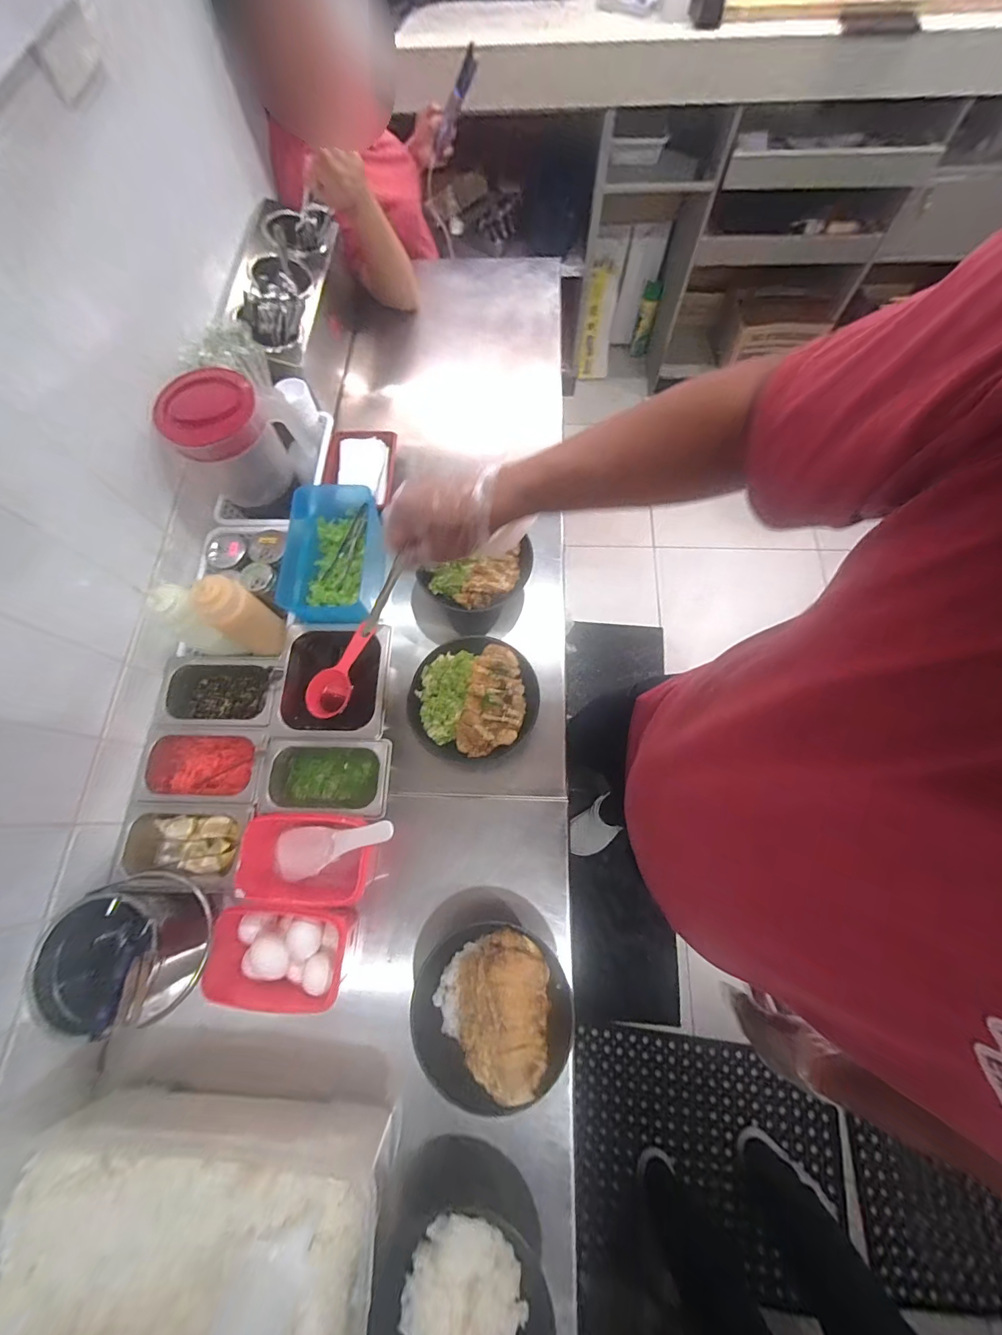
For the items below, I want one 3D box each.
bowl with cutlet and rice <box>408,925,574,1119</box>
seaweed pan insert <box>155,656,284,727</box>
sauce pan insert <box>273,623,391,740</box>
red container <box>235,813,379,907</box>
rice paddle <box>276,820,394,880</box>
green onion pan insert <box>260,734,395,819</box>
[{"bbox_3d":[-0.011,0.405,0.526,0.183,0.062,0.171,0,71,1],"label":"bowl with cutlet and rice"},{"bbox_3d":[-0.405,0.039,0.657,0.185,0.075,0.103,2,71,2],"label":"seaweed pan insert"},{"bbox_3d":[-0.241,0.029,0.679,0.155,0.103,0.167,1,71,2],"label":"sauce pan insert"},{"bbox_3d":[-0.251,0.247,0.578,0.160,0.076,0.107,0,71,2],"label":"red container"},{"bbox_3d":[-0.217,0.228,0.566,0.218,0.022,0.063,-23,69,29],"label":"rice paddle"},{"bbox_3d":[-0.240,0.159,0.631,0.173,0.069,0.101,0,71,2],"label":"green onion pan insert"}]

